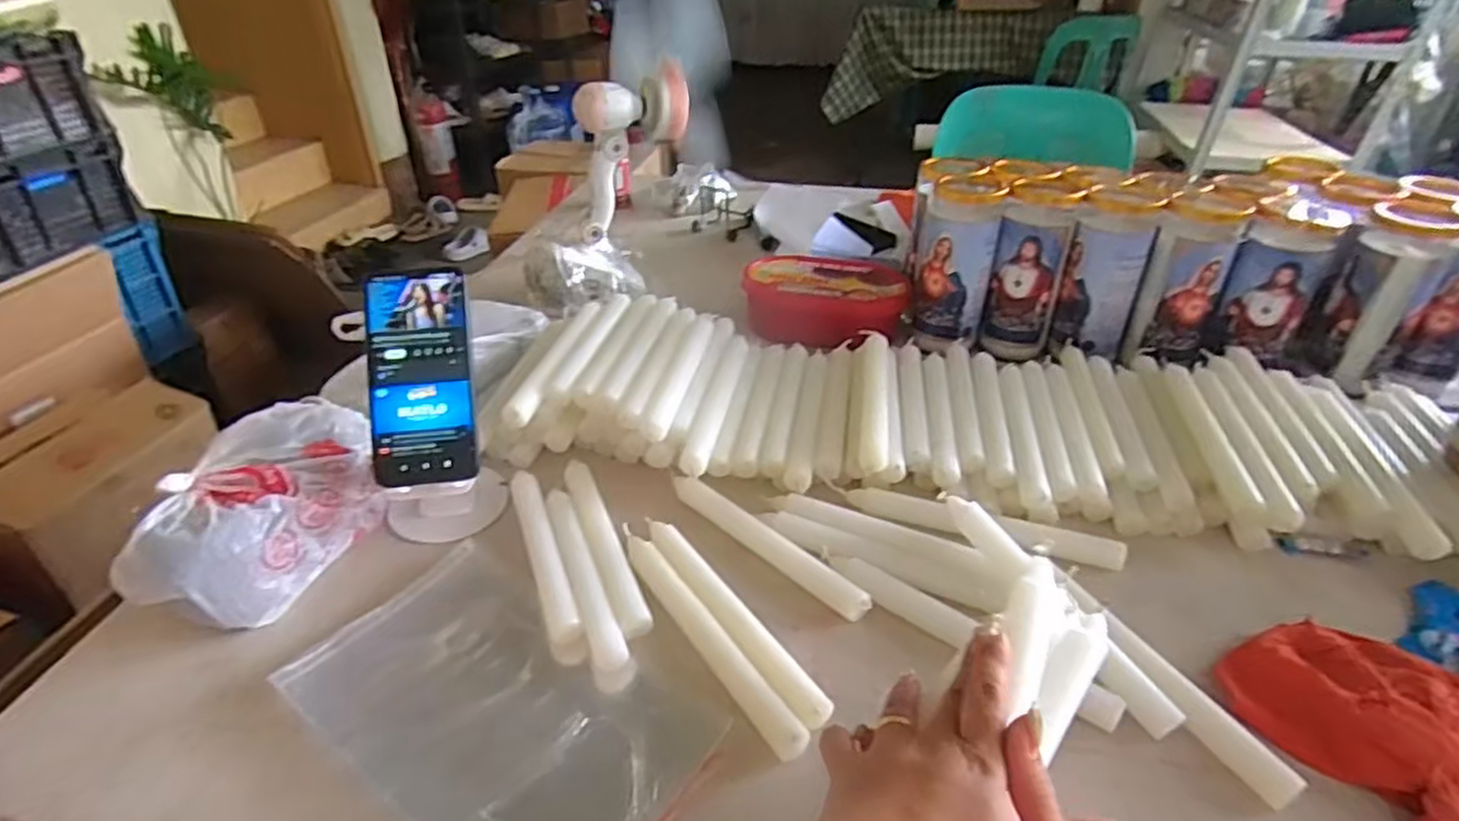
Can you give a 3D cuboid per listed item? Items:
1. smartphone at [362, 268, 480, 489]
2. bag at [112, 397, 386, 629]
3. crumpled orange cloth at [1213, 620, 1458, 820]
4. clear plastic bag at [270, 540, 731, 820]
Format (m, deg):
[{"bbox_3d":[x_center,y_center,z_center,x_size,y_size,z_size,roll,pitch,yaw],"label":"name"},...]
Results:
[{"bbox_3d":[-0.229,-0.026,0.551,0.073,0.159,0.008,-6,-7,-9],"label":"smartphone"},{"bbox_3d":[-0.337,0.069,0.543,0.101,0.075,0.166,9,35,12],"label":"bag"},{"bbox_3d":[0.393,0.194,0.415,0.126,0.038,0.193,-14,37,-20],"label":"crumpled orange cloth"},{"bbox_3d":[-0.137,0.180,0.459,0.251,0.012,0.158,22,41,31],"label":"clear plastic bag"}]

